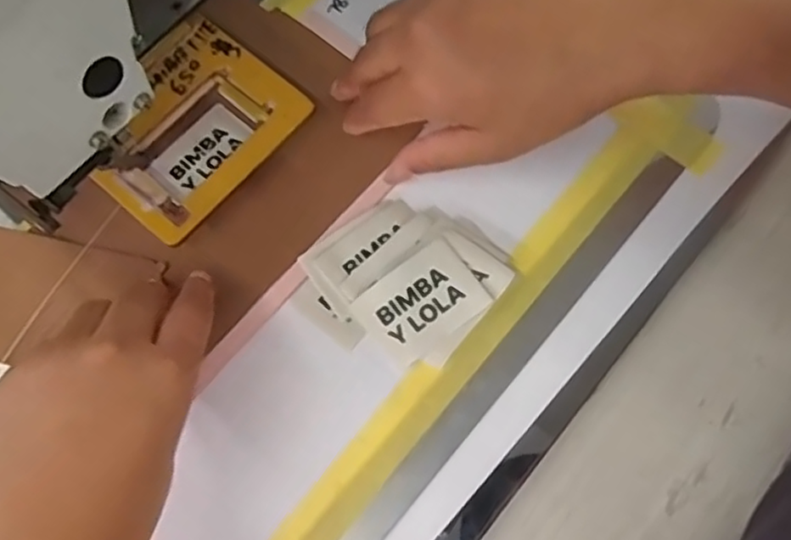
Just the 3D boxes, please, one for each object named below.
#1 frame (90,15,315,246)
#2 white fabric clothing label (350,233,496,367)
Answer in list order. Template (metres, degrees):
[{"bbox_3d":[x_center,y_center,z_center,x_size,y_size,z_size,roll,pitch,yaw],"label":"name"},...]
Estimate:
[{"bbox_3d":[-0.110,-0.077,0.346,0.088,0.007,0.105,41,77,9],"label":"frame"},{"bbox_3d":[0.013,0.015,0.317,0.055,0.005,0.042,-38,78,-2],"label":"white fabric clothing label"}]

